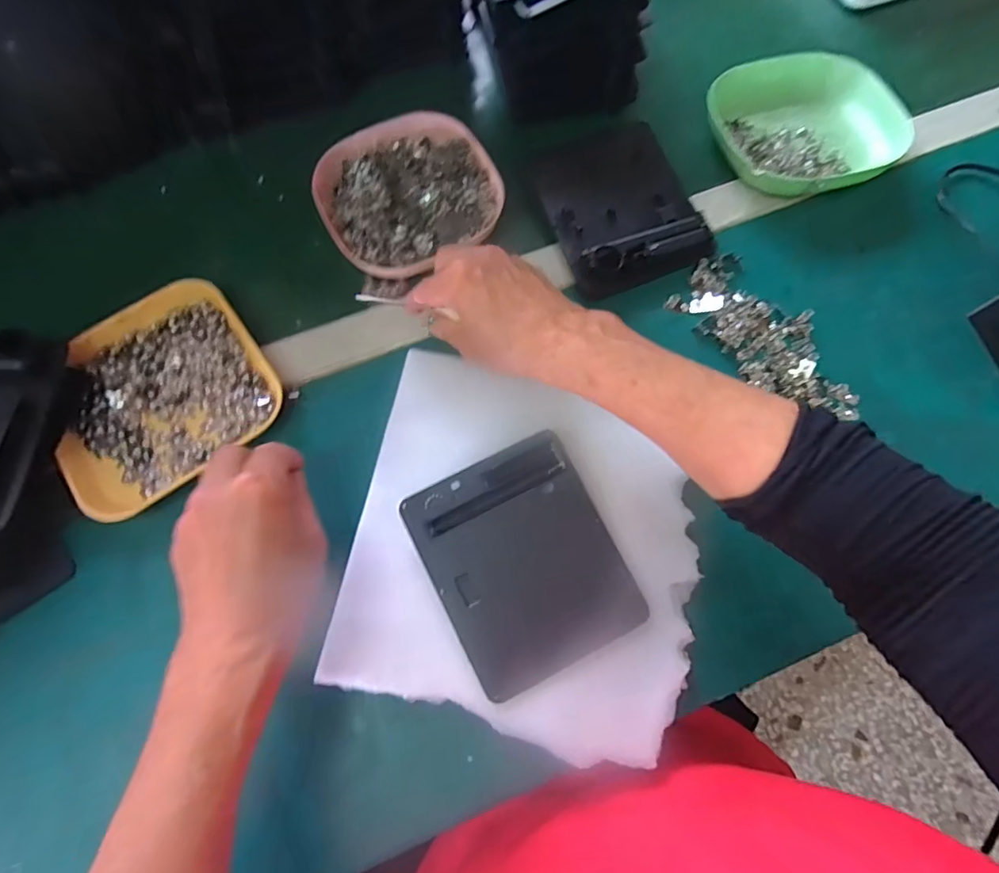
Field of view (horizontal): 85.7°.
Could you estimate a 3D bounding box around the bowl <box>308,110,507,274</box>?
[{"bbox_3d":[-0.075,-0.198,0.432,0.136,0.031,0.134,0,72,0],"label":"bowl"}]

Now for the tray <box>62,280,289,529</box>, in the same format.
[{"bbox_3d":[-0.242,-0.035,0.382,0.142,0.017,0.150,-32,75,-10],"label":"tray"}]

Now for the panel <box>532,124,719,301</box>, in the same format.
[{"bbox_3d":[0.094,-0.186,0.427,0.115,0.021,0.140,-21,74,-7],"label":"panel"}]

